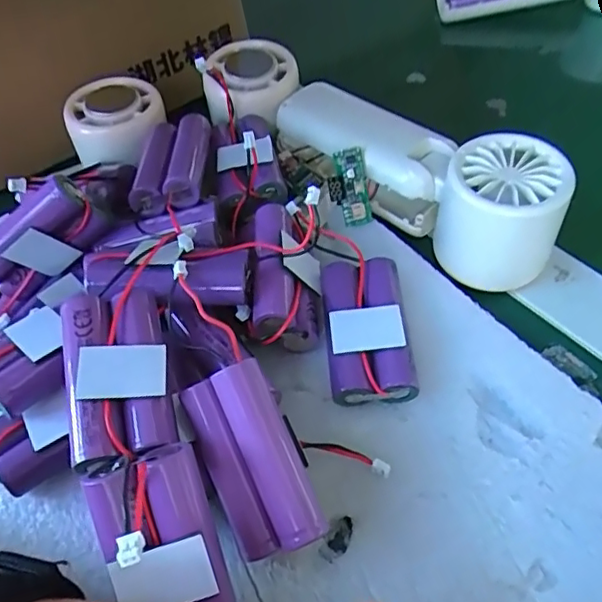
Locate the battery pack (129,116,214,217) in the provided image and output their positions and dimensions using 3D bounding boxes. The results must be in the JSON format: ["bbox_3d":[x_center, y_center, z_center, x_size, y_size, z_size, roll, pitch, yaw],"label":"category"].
[{"bbox_3d":[-0.068,-0.074,0.303,0.035,0.016,0.068,-6,50,3],"label":"battery pack"}]

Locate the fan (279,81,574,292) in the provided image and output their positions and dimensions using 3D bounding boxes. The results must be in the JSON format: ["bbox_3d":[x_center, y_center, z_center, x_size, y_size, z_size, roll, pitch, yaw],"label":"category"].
[{"bbox_3d":[0.062,-0.068,0.301,0.051,0.057,0.150,-40,56,-23],"label":"fan"}]

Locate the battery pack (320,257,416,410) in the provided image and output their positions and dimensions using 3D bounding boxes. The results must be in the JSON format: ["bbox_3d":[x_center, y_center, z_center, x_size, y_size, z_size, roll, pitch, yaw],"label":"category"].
[{"bbox_3d":[0.028,0.012,0.259,0.035,0.023,0.064,-6,50,3],"label":"battery pack"}]

